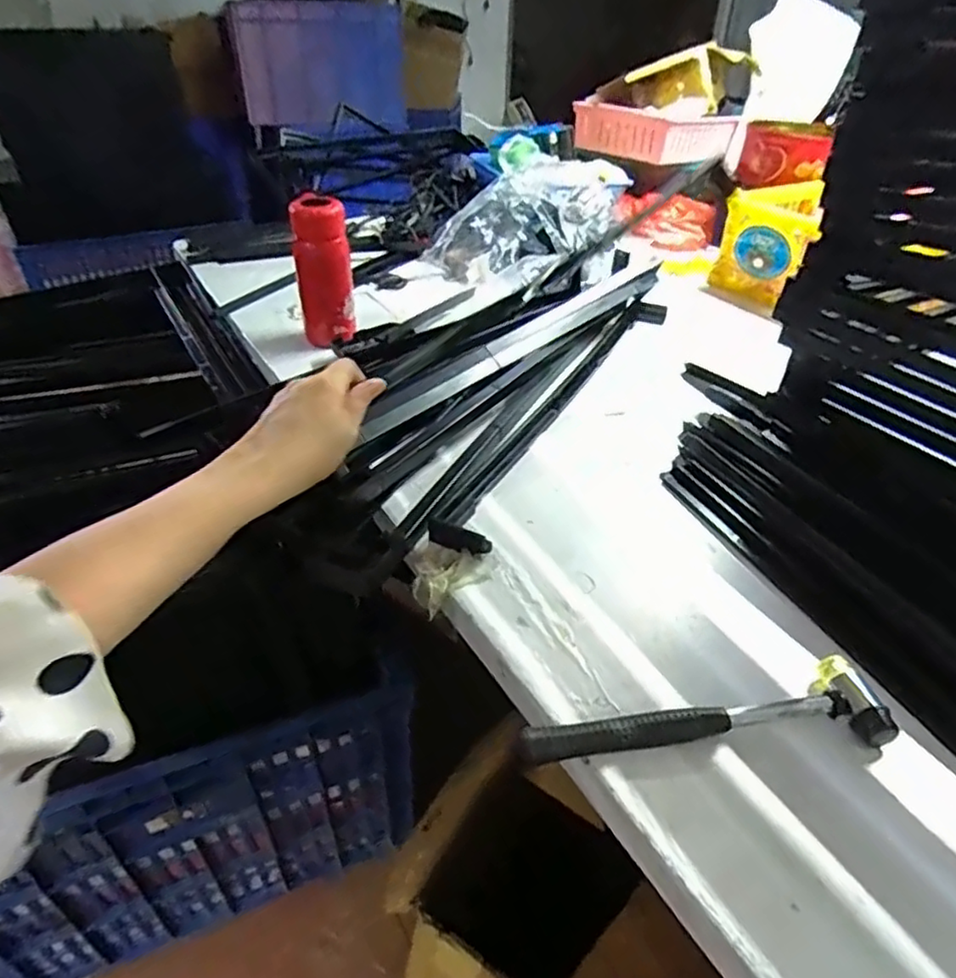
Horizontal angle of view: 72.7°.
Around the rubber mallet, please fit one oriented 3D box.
[{"bbox_3d":[0.145,0.154,0.417,0.234,0.023,0.054,-6,37,-9],"label":"rubber mallet"}]

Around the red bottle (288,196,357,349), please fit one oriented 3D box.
[{"bbox_3d":[-0.202,-0.279,0.855,0.069,0.184,0.057,-13,39,-17],"label":"red bottle"}]

